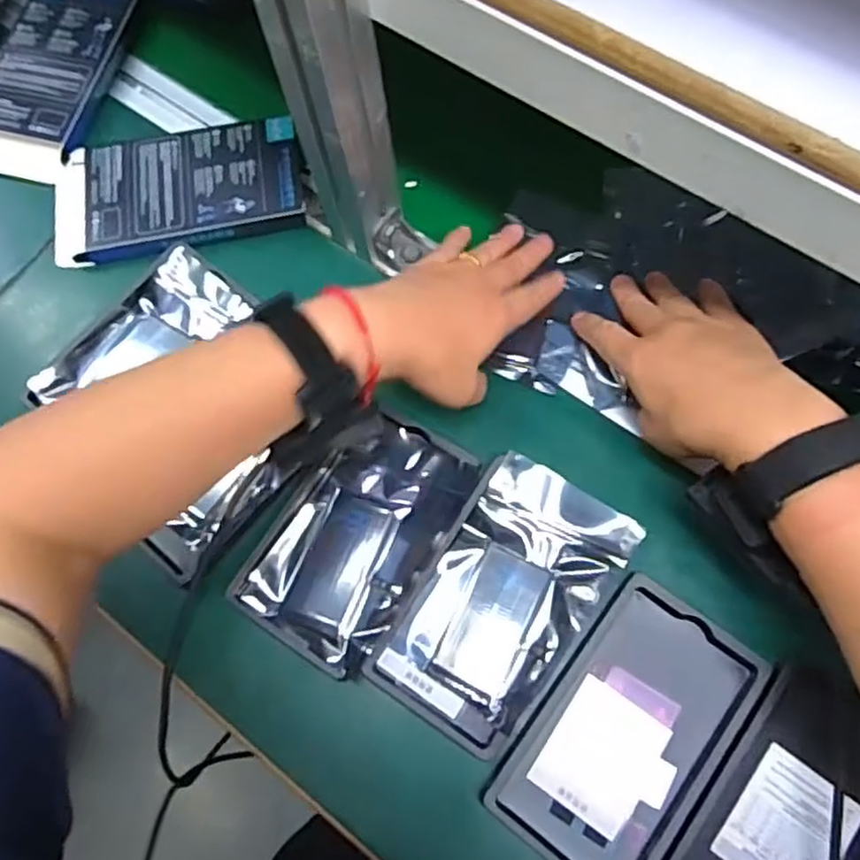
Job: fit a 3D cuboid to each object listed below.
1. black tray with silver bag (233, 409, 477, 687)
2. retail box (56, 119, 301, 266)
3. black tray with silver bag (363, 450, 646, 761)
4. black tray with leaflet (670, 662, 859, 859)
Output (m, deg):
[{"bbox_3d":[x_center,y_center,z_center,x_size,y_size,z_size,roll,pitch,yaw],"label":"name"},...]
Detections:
[{"bbox_3d":[-0.044,0.065,0.441,0.094,0.022,0.153,32,74,12],"label":"black tray with silver bag"},{"bbox_3d":[-0.193,-0.184,0.536,0.192,0.029,0.099,-9,70,-1],"label":"retail box"},{"bbox_3d":[0.045,0.102,0.420,0.097,0.021,0.164,34,75,13],"label":"black tray with silver bag"},{"bbox_3d":[0.197,0.216,0.377,0.088,0.012,0.154,35,75,13],"label":"black tray with leaflet"}]

